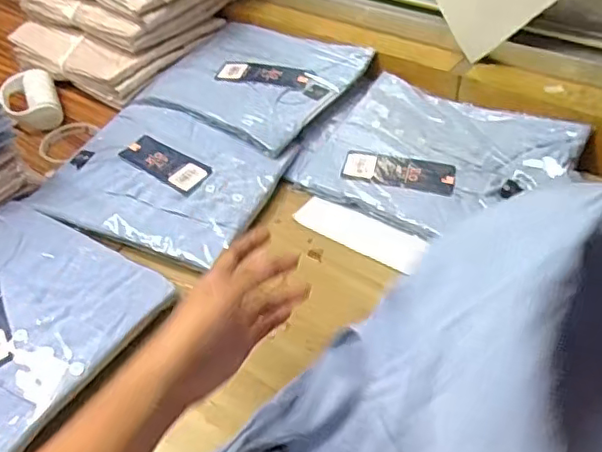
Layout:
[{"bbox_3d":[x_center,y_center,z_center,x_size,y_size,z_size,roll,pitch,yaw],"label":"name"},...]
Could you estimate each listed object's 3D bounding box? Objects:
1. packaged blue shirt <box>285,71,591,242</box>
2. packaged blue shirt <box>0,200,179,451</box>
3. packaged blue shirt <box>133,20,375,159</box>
[{"bbox_3d":[0.148,-0.081,0.664,0.280,0.037,0.210,23,52,26],"label":"packaged blue shirt"},{"bbox_3d":[-0.274,0.075,0.549,0.265,0.023,0.210,22,52,25],"label":"packaged blue shirt"},{"bbox_3d":[-0.066,-0.194,0.761,0.253,0.020,0.203,21,51,24],"label":"packaged blue shirt"}]

